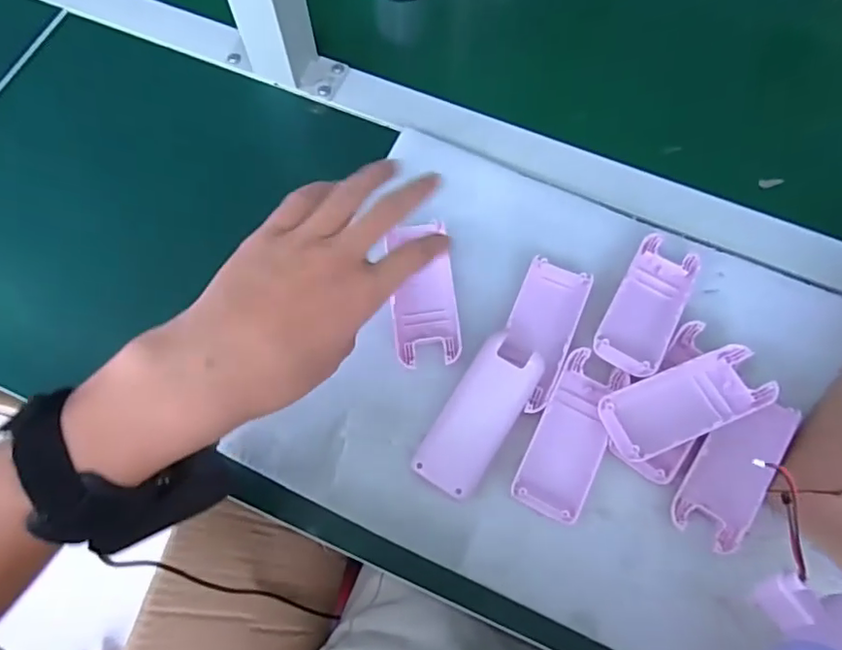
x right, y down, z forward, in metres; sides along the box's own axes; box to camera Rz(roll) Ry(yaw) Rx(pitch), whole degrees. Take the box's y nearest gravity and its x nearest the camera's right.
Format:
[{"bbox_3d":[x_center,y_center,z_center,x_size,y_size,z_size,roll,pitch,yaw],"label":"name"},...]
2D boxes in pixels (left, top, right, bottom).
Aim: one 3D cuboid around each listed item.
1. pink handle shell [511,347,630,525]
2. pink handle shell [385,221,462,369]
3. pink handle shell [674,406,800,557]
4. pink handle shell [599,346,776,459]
[{"bbox_3d":[0.094,0.070,0.360,0.043,0.020,0.103,24,72,9],"label":"pink handle shell"},{"bbox_3d":[0.002,-0.021,0.378,0.043,0.013,0.094,-6,70,-2],"label":"pink handle shell"},{"bbox_3d":[0.192,0.088,0.351,0.045,0.015,0.099,32,74,11],"label":"pink handle shell"},{"bbox_3d":[0.162,0.046,0.348,0.101,0.013,0.043,-20,58,-13],"label":"pink handle shell"}]

